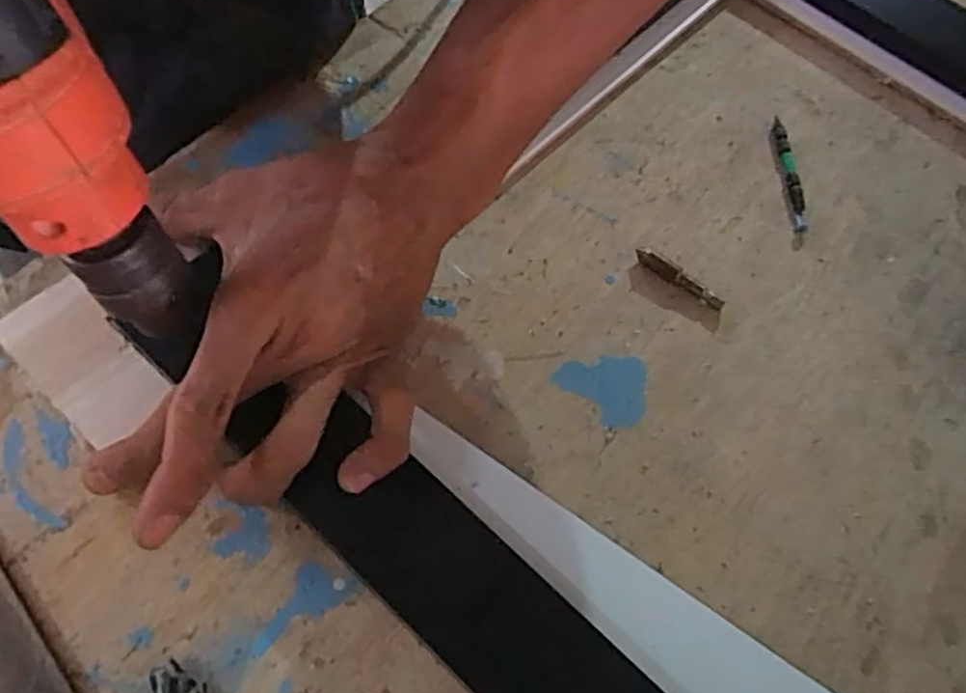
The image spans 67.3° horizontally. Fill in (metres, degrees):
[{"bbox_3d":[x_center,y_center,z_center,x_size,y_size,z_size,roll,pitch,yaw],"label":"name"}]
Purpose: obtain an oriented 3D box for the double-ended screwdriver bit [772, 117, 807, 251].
[{"bbox_3d":[0.162,-0.086,0.381,0.008,0.007,0.084,4,62,-1],"label":"double-ended screwdriver bit"}]

